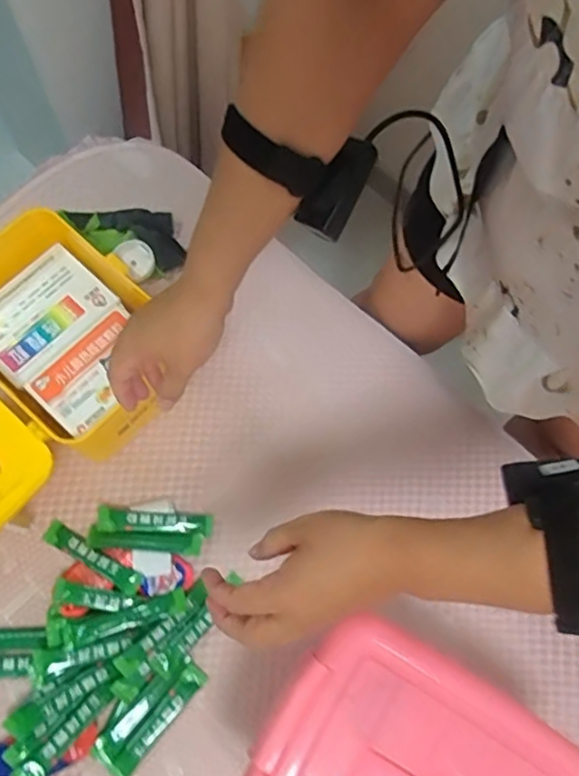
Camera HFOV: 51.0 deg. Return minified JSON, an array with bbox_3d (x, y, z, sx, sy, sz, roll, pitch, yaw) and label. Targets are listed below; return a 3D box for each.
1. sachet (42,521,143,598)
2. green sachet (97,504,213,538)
[{"bbox_3d":[-0.203,0.172,0.619,0.115,0.004,0.022,30,72,5],"label":"sachet"},{"bbox_3d":[-0.142,0.141,0.640,0.121,0.013,0.026,6,72,-3],"label":"green sachet"}]

